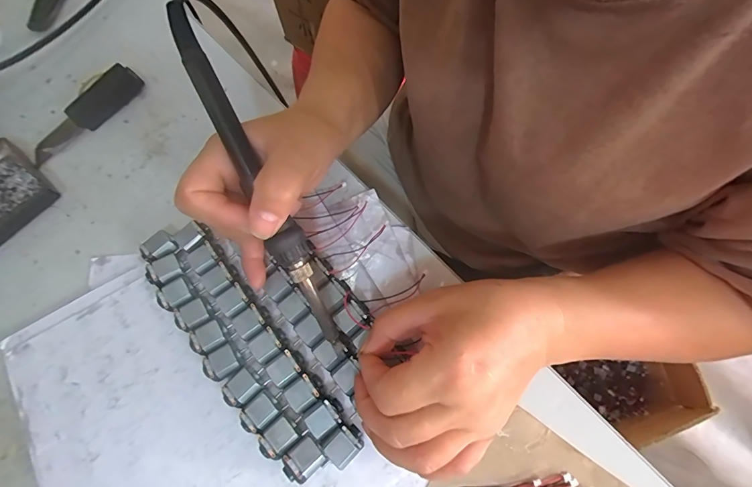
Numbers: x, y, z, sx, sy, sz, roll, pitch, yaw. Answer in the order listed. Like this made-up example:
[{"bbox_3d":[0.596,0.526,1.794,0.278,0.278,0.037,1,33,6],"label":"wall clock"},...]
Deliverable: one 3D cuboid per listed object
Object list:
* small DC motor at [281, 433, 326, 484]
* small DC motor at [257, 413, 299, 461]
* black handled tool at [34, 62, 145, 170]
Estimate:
[{"bbox_3d":[-0.044,0.130,0.235,0.019,0.020,0.024,40,78,14],"label":"small DC motor"},{"bbox_3d":[-0.060,0.120,0.241,0.018,0.016,0.027,41,79,14],"label":"small DC motor"},{"bbox_3d":[-0.246,-0.108,0.327,0.024,0.022,0.105,40,78,14],"label":"black handled tool"}]

